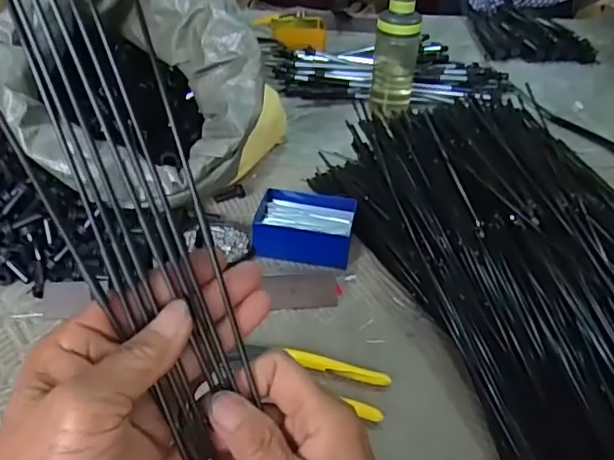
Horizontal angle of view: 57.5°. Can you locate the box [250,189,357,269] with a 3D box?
[{"bbox_3d":[-0.002,-0.001,0.643,0.110,0.046,0.087,6,36,4],"label":"box"}]

